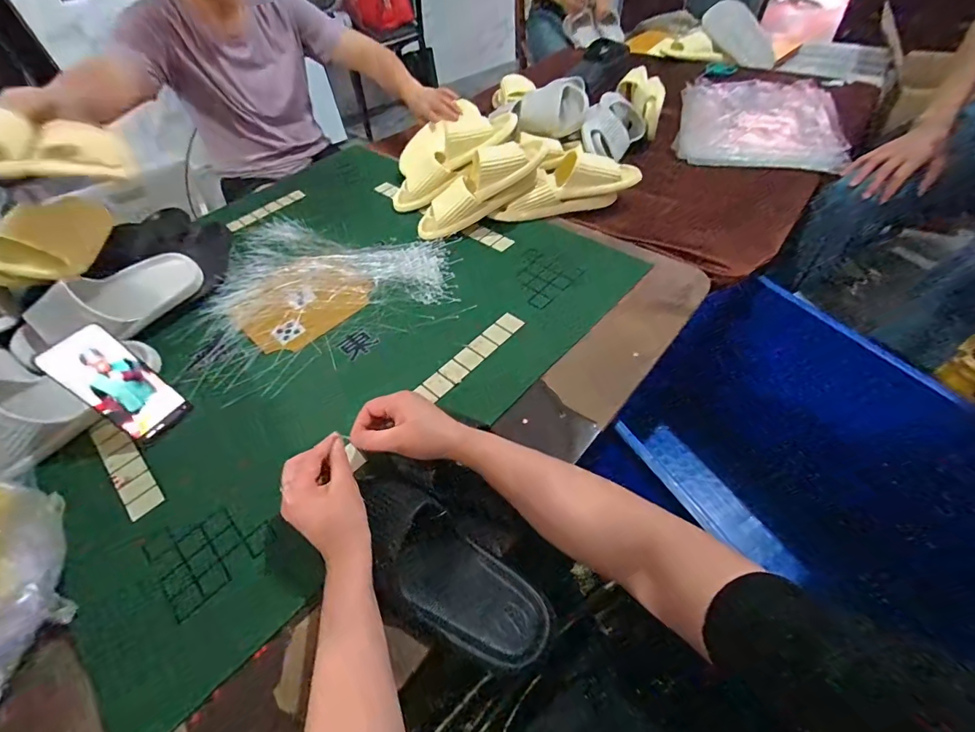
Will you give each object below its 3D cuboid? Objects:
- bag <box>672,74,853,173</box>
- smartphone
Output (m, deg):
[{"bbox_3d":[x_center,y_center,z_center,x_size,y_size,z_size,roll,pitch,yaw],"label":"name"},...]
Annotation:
[{"bbox_3d":[0.594,-0.550,0.935,0.319,0.061,0.339,12,53,14],"label":"bag"},{"bbox_3d":[-0.466,0.025,0.533,0.009,0.151,0.071,5,46,42],"label":"smartphone"}]

